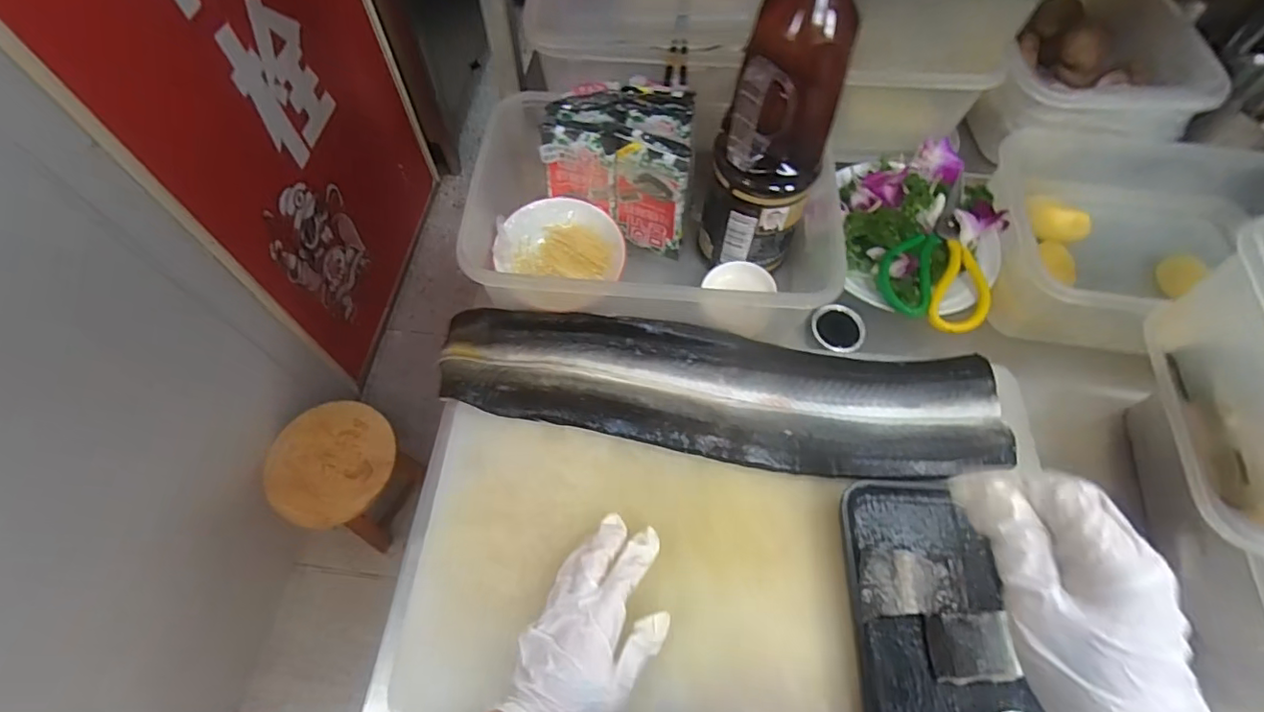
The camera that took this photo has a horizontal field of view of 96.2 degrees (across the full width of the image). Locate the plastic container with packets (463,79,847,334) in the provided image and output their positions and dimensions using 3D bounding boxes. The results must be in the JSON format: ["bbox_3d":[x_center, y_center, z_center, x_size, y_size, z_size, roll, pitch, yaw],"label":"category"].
[{"bbox_3d":[0.024,-0.146,0.577,0.341,0.137,0.226,4,65,3],"label":"plastic container with packets"}]

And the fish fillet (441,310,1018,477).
[{"bbox_3d":[0.083,0.032,0.527,0.521,0.021,0.126,5,67,4],"label":"fish fillet"}]

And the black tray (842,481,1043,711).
[{"bbox_3d":[0.234,0.217,0.434,0.118,0.019,0.242,2,62,3],"label":"black tray"}]

